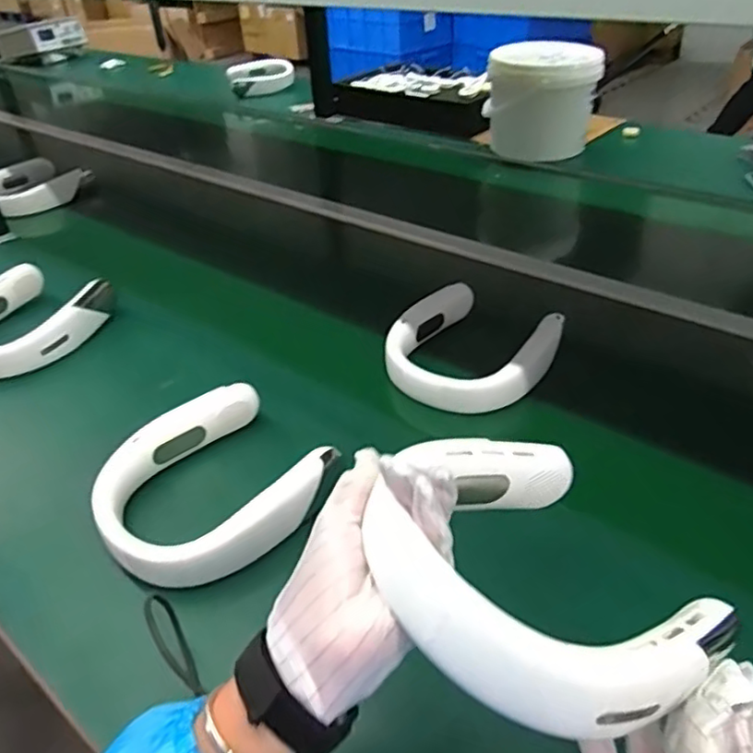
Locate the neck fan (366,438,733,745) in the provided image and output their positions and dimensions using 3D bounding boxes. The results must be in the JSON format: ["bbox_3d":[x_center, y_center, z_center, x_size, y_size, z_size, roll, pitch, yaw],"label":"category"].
[{"bbox_3d":[0.090,0.105,0.361,0.181,0.040,0.178,5,27,-33],"label":"neck fan"}]

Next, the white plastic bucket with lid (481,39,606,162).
[{"bbox_3d":[0.356,-0.593,1.396,0.227,0.236,0.226,5,38,11],"label":"white plastic bucket with lid"}]

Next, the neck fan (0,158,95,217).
[{"bbox_3d":[-0.719,-0.413,1.363,0.202,0.067,0.167,-23,41,-24],"label":"neck fan"}]

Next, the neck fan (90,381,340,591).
[{"bbox_3d":[-0.157,0.104,0.601,0.201,0.061,0.194,-24,42,-25],"label":"neck fan"}]

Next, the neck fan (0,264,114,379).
[{"bbox_3d":[-0.479,-0.071,0.858,0.188,0.061,0.203,9,39,16],"label":"neck fan"}]

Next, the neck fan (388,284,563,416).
[{"bbox_3d":[0.112,-0.032,0.764,0.182,0.056,0.188,21,43,28],"label":"neck fan"}]

